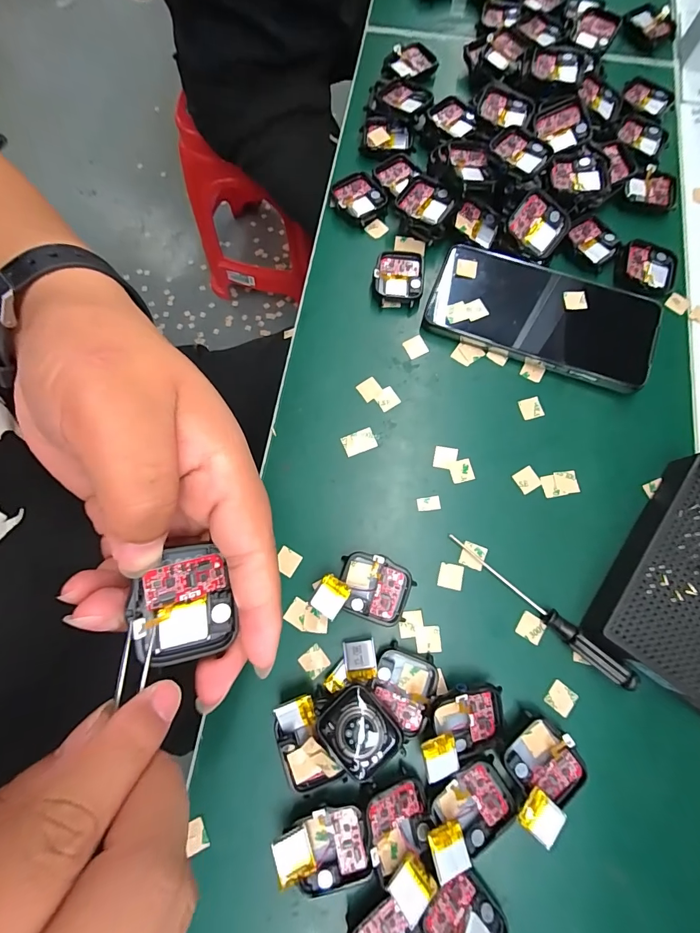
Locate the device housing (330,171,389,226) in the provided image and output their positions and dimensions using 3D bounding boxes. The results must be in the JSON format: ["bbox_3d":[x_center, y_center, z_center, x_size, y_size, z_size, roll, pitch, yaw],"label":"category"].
[{"bbox_3d":[0.008,-0.222,0.332,0.039,0.010,0.042,-40,79,-9],"label":"device housing"}]

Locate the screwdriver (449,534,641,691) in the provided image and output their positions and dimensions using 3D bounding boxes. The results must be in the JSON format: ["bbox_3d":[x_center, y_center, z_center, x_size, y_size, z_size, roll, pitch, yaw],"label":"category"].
[{"bbox_3d":[0.117,0.088,0.248,0.130,0.014,0.011,41,79,10],"label":"screwdriver"}]

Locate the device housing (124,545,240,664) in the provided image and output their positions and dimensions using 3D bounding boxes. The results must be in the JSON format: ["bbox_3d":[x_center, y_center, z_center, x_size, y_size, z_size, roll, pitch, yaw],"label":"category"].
[{"bbox_3d":[-0.064,0.053,0.153,0.035,0.008,0.042,-6,89,-38],"label":"device housing"}]

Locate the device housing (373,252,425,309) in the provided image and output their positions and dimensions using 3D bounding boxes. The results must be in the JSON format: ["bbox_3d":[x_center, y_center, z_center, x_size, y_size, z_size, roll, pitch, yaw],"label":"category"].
[{"bbox_3d":[0.039,-0.147,0.311,0.037,0.010,0.044,3,76,1],"label":"device housing"}]

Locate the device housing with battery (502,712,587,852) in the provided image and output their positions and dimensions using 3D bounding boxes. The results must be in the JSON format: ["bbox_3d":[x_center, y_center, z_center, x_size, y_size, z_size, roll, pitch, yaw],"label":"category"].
[{"bbox_3d":[0.106,0.171,0.223,0.042,0.019,0.049,39,79,9],"label":"device housing with battery"}]

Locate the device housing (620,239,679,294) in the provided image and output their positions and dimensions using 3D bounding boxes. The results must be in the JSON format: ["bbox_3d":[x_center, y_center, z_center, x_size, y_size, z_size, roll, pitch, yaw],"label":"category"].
[{"bbox_3d":[0.232,-0.154,0.310,0.044,0.009,0.041,15,76,4],"label":"device housing"}]

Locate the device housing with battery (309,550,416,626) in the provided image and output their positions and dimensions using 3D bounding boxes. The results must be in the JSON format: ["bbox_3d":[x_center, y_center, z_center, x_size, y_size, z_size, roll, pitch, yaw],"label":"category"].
[{"bbox_3d":[0.009,0.076,0.250,0.057,0.018,0.040,7,76,2],"label":"device housing with battery"}]

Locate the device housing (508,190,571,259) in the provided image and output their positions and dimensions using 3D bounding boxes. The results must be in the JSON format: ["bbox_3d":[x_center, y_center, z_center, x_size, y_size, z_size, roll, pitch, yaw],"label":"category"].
[{"bbox_3d":[0.143,-0.183,0.305,0.042,0.009,0.042,25,102,-12],"label":"device housing"}]

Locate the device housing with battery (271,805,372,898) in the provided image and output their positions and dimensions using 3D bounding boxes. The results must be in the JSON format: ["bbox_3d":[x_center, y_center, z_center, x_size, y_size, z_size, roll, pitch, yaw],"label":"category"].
[{"bbox_3d":[-0.014,0.208,0.215,0.048,0.018,0.034,-14,76,-3],"label":"device housing with battery"}]

